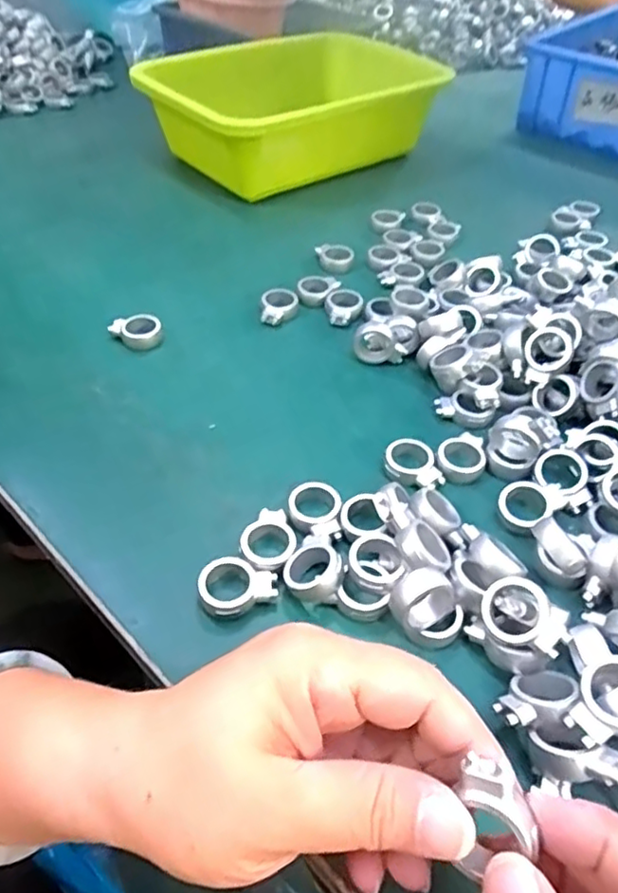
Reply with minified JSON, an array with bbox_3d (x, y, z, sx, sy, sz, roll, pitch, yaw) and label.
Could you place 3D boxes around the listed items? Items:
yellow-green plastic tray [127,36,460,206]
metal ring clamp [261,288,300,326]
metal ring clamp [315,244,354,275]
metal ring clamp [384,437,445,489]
[{"bbox_3d":[-0.022,-0.328,0.608,0.248,0.080,0.195,-30,54,-27],"label":"yellow-green plastic tray"},{"bbox_3d":[-0.020,-0.097,0.429,0.026,0.012,0.032,0,46,-2],"label":"metal ring clamp"},{"bbox_3d":[0.020,-0.145,0.478,0.028,0.014,0.025,-1,46,-3],"label":"metal ring clamp"},{"bbox_3d":[0.053,0.011,0.326,0.027,0.010,0.033,-11,47,-12],"label":"metal ring clamp"}]

